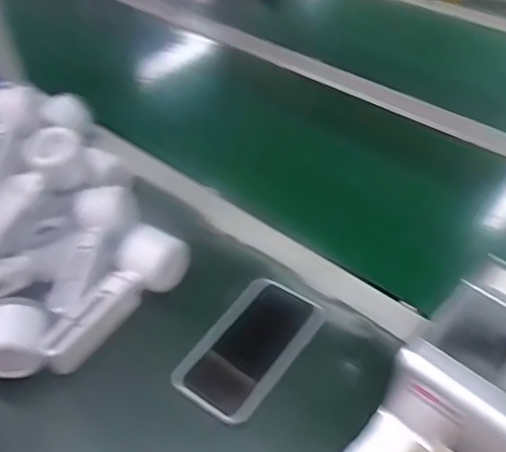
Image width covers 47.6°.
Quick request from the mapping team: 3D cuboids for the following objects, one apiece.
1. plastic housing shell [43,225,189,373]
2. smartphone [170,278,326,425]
[{"bbox_3d":[-0.133,0.066,0.549,0.048,0.056,0.163,25,51,26],"label":"plastic housing shell"},{"bbox_3d":[-0.002,0.108,0.530,0.077,0.012,0.143,27,52,27],"label":"smartphone"}]

